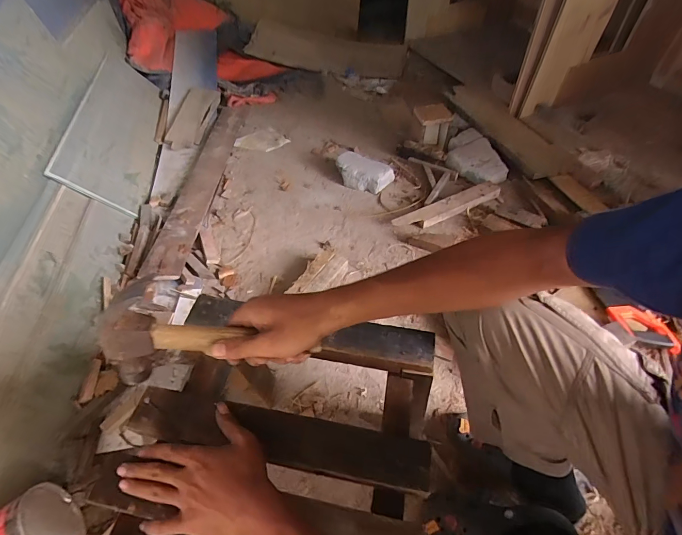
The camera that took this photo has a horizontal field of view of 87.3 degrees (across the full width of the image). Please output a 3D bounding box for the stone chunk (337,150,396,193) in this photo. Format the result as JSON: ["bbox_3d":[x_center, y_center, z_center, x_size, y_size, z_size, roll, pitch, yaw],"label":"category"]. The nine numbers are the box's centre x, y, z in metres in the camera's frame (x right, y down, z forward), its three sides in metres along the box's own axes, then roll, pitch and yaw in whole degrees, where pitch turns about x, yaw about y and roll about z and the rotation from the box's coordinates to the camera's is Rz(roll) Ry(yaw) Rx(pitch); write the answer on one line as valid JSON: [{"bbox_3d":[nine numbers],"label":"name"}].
[{"bbox_3d":[0.082,-0.352,1.322,0.210,0.073,0.109,23,56,19],"label":"stone chunk"}]

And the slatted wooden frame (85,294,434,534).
[{"bbox_3d":[-0.081,0.224,0.438,0.361,0.058,0.360,8,53,9],"label":"slatted wooden frame"}]

